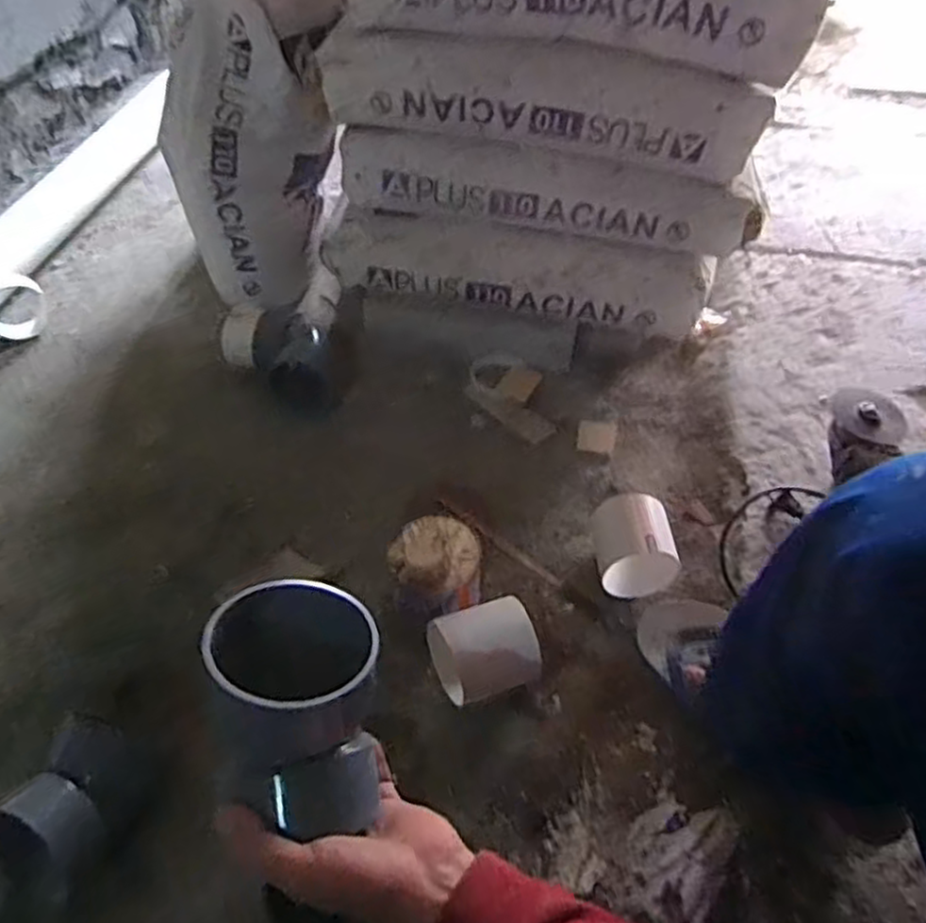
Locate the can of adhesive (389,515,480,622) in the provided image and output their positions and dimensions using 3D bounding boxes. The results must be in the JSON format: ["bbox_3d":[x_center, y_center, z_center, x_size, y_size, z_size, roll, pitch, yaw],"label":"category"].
[{"bbox_3d":[-0.029,0.126,0.806,0.098,0.101,0.105,7,47,3],"label":"can of adhesive"}]

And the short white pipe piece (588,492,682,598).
[{"bbox_3d":[0.197,0.104,0.853,0.089,0.089,0.101,-3,47,-5],"label":"short white pipe piece"}]

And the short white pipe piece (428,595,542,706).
[{"bbox_3d":[0.024,0.202,0.747,0.097,0.088,0.081,-13,49,-14],"label":"short white pipe piece"}]

